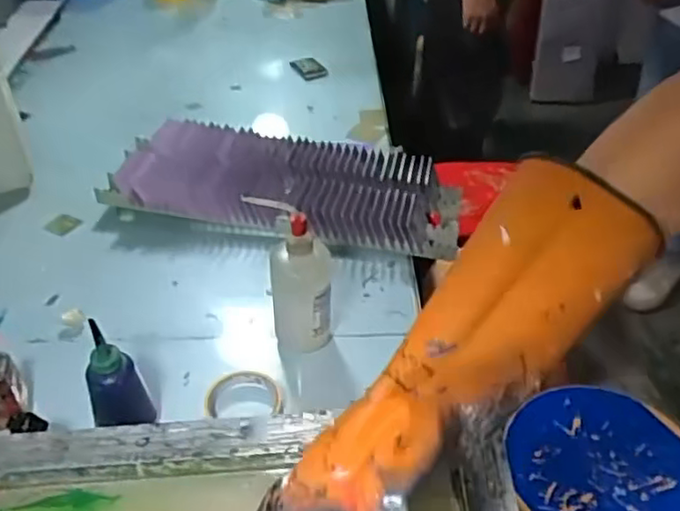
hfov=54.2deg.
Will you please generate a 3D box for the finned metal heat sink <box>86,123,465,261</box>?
[{"bbox_3d":[-0.086,-0.120,1.036,0.533,0.075,0.210,11,49,8],"label":"finned metal heat sink"}]

